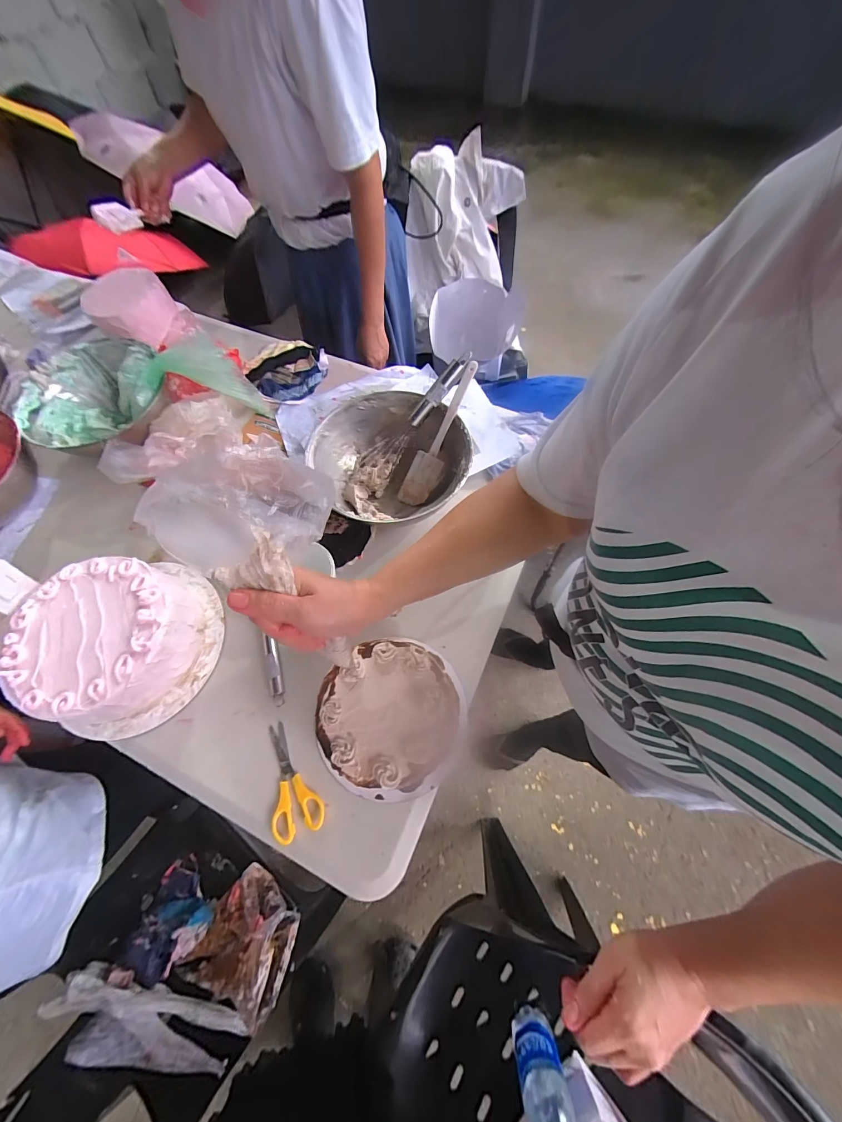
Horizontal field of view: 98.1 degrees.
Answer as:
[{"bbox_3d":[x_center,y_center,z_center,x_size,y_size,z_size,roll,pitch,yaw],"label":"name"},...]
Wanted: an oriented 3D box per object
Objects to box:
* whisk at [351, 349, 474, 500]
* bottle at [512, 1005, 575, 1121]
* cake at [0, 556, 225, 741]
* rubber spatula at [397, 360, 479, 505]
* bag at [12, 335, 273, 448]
[{"bbox_3d":[-0.014,-0.213,0.582,0.260,0.065,0.050,-48,70,14],"label":"whisk"},{"bbox_3d":[0.172,0.729,0.516,0.068,0.201,0.057,-14,66,-5],"label":"bottle"},{"bbox_3d":[-0.395,0.110,0.482,0.216,0.087,0.217,-1,66,2],"label":"cake"},{"bbox_3d":[0.029,-0.194,0.576,0.050,0.019,0.225,31,106,15],"label":"rubber spatula"},{"bbox_3d":[-0.489,-0.318,0.642,0.367,0.125,0.185,-19,67,-7],"label":"bag"}]

